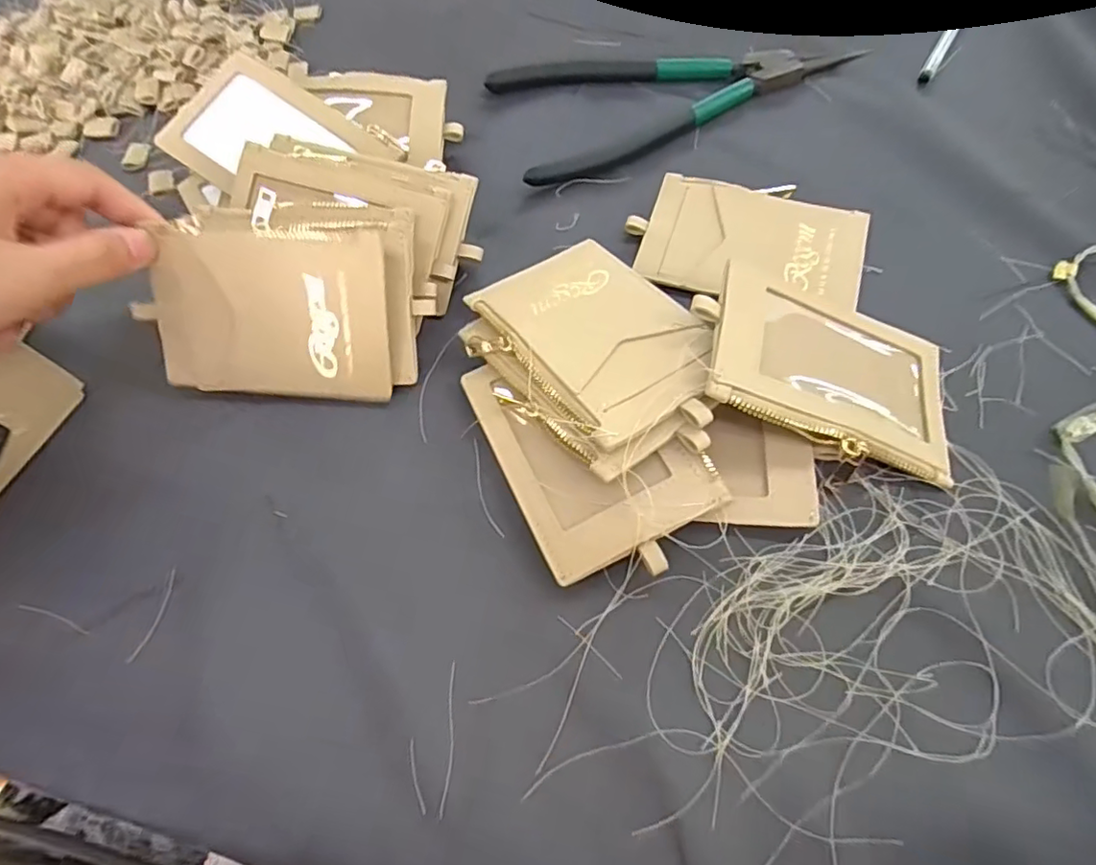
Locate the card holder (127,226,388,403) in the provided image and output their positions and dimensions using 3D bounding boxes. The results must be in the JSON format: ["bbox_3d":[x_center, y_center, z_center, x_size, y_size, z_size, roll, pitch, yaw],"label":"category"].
[{"bbox_3d":[-0.127,-0.052,0.271,0.111,0.072,0.005,4,24,5],"label":"card holder"}]

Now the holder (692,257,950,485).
[{"bbox_3d":[0.117,-0.027,0.254,0.114,0.013,0.083,21,60,-9],"label":"holder"}]

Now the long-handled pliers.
[{"bbox_3d":[0.081,-0.222,0.377,0.221,0.011,0.117,-16,61,-5],"label":"long-handled pliers"}]

